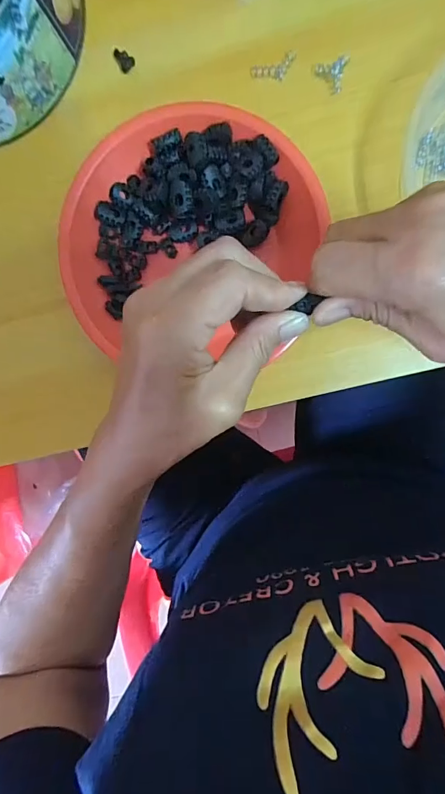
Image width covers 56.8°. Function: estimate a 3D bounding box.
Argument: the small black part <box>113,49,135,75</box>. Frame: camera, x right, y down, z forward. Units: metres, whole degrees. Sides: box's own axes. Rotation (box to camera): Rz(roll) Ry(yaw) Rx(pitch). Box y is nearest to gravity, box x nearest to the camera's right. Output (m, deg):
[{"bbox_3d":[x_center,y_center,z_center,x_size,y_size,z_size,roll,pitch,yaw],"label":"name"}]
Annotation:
[{"bbox_3d":[-0.076,-0.258,0.312,0.012,0.006,0.017,-41,92,8],"label":"small black part"}]

